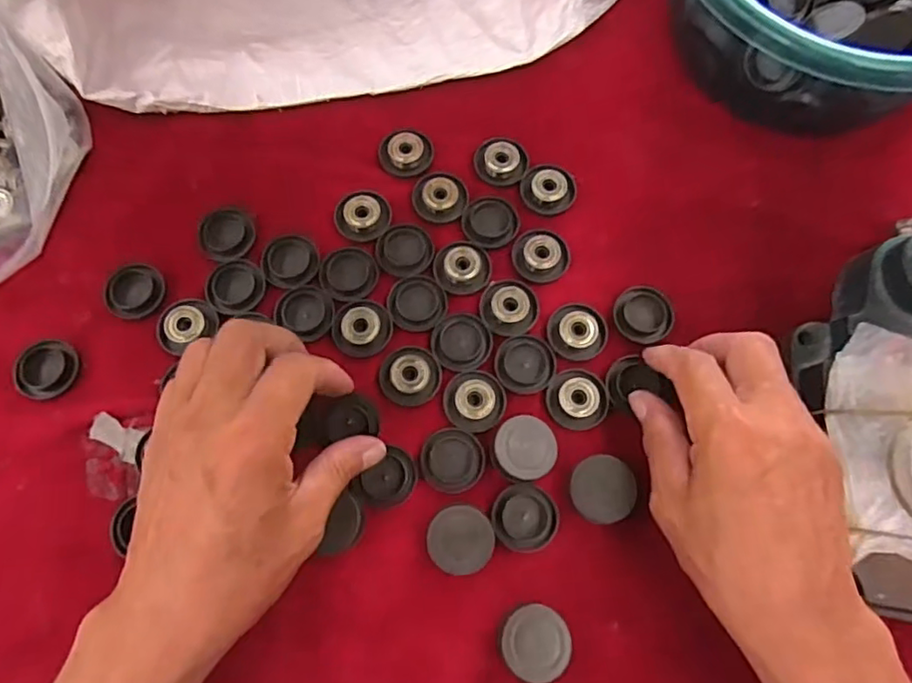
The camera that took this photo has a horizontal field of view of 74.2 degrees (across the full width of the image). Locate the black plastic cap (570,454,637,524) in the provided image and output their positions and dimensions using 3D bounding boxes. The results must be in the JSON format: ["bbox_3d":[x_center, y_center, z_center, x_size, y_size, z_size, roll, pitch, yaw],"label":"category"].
[{"bbox_3d":[0.074,0.075,0.306,0.031,0.015,0.032,0,73,-1],"label":"black plastic cap"}]

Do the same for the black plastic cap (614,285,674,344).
[{"bbox_3d":[0.106,-0.015,0.340,0.032,0.005,0.032,0,73,-1],"label":"black plastic cap"}]

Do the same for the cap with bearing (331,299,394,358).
[{"bbox_3d":[-0.052,-0.008,0.334,0.032,0.005,0.031,0,73,-1],"label":"cap with bearing"}]

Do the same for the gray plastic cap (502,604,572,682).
[{"bbox_3d":[0.038,0.142,0.286,0.031,0.017,0.032,-4,73,-3],"label":"gray plastic cap"}]

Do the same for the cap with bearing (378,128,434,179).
[{"bbox_3d":[-0.031,-0.117,0.369,0.031,0.010,0.027,14,73,3],"label":"cap with bearing"}]

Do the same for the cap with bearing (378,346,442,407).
[{"bbox_3d":[-0.025,0.018,0.326,0.032,0.005,0.031,0,73,-1],"label":"cap with bearing"}]

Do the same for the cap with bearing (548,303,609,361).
[{"bbox_3d":[0.069,-0.007,0.335,0.032,0.006,0.031,-1,73,-2],"label":"cap with bearing"}]

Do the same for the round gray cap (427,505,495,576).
[{"bbox_3d":[0.002,0.098,0.298,0.031,0.015,0.031,0,73,-1],"label":"round gray cap"}]

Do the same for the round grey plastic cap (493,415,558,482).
[{"bbox_3d":[0.036,0.056,0.312,0.032,0.013,0.032,0,73,-1],"label":"round grey plastic cap"}]

